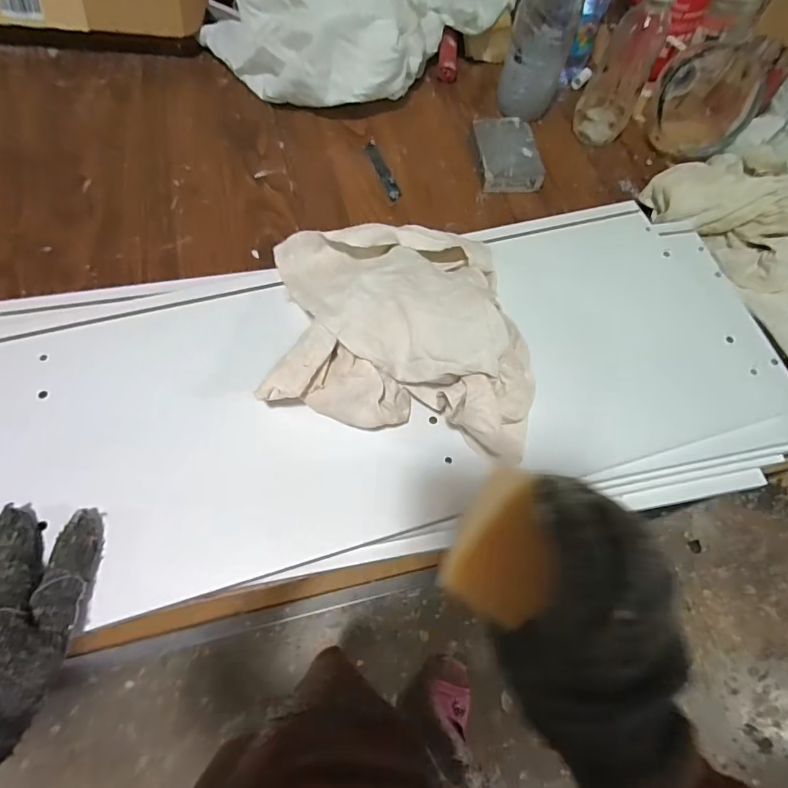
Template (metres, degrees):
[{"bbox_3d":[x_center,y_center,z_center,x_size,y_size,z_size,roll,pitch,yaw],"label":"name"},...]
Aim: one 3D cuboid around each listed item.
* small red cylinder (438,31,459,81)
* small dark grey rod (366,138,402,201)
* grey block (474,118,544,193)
[{"bbox_3d":[0.074,-0.451,0.636,0.024,0.020,0.066,4,80,-1],"label":"small red cylinder"},{"bbox_3d":[-0.014,-0.262,0.555,0.017,0.004,0.101,-17,65,-12],"label":"small dark grey rod"},{"bbox_3d":[0.131,-0.282,0.557,0.070,0.028,0.104,-3,63,-5],"label":"grey block"}]

